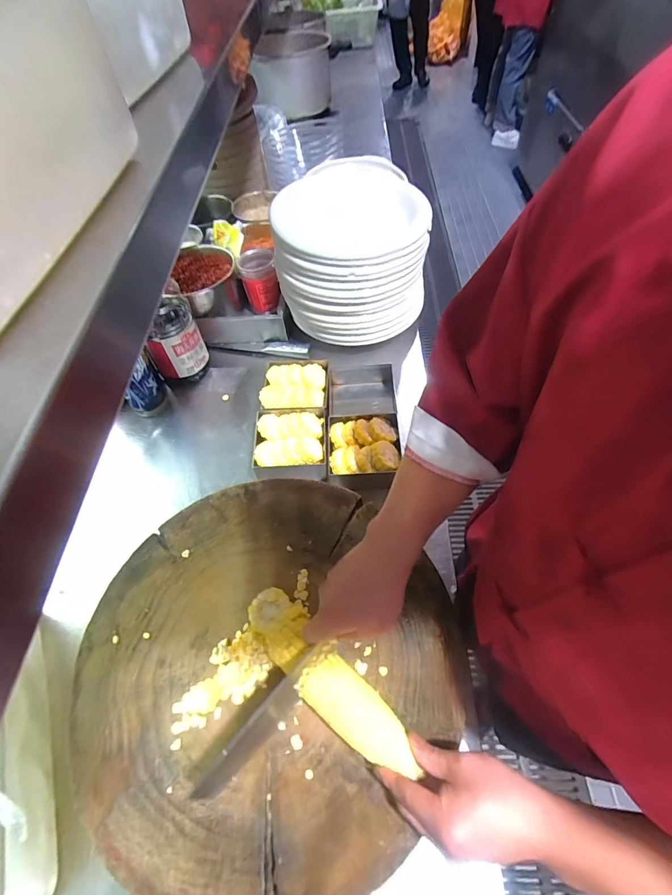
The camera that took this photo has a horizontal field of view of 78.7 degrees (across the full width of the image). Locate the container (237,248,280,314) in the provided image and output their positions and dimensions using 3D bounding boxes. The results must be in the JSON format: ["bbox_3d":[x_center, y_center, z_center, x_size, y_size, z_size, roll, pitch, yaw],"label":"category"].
[{"bbox_3d":[-0.174,-0.381,0.938,0.078,0.099,0.093,-12,56,-4],"label":"container"}]

